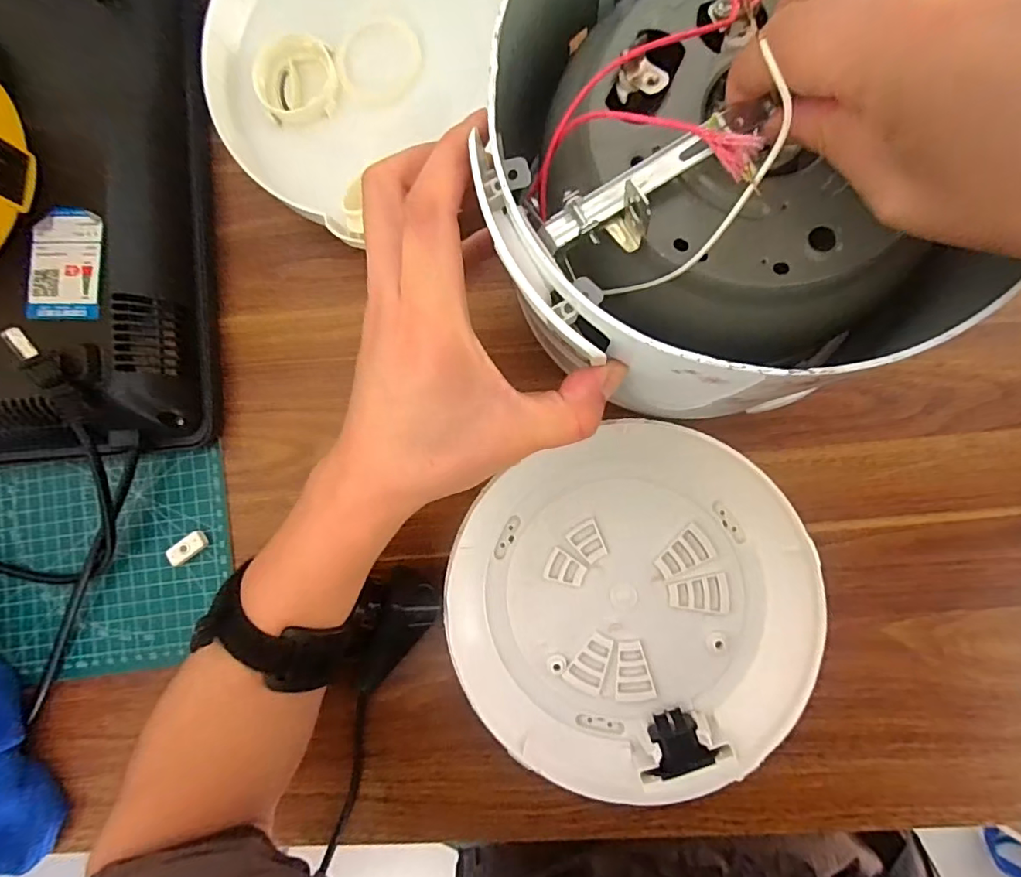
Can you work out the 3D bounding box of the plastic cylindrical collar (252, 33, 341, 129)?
[{"bbox_3d":[-0.133,-0.224,0.334,0.050,0.011,0.055,0,86,5],"label":"plastic cylindrical collar"}]

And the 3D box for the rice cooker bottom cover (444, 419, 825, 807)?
[{"bbox_3d":[0.070,0.097,0.310,0.194,0.036,0.194,-25,84,3],"label":"rice cooker bottom cover"}]

